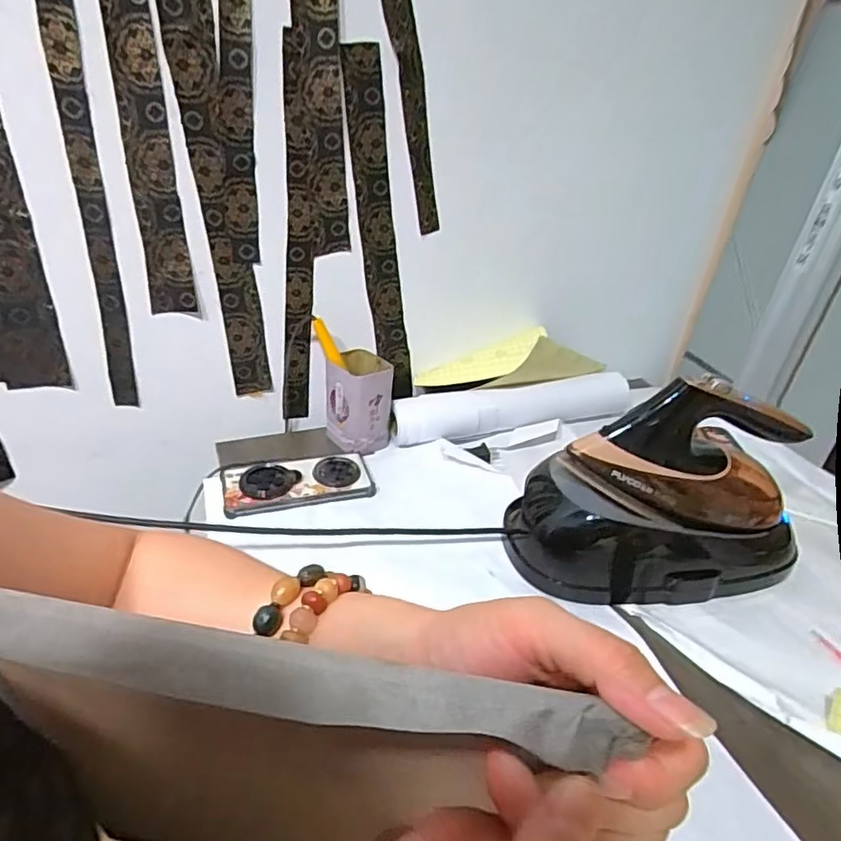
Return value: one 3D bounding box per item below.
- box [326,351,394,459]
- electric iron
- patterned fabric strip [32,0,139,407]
[{"bbox_3d":[-0.080,-0.023,0.755,0.082,0.109,0.085,0,32,-13],"label":"box"},{"bbox_3d":[0.248,0.071,0.569,0.289,0.192,0.112,7,31,0],"label":"electric iron"},{"bbox_3d":[-0.337,-0.214,0.605,0.030,0.443,0.006,-6,32,-19],"label":"patterned fabric strip"}]

